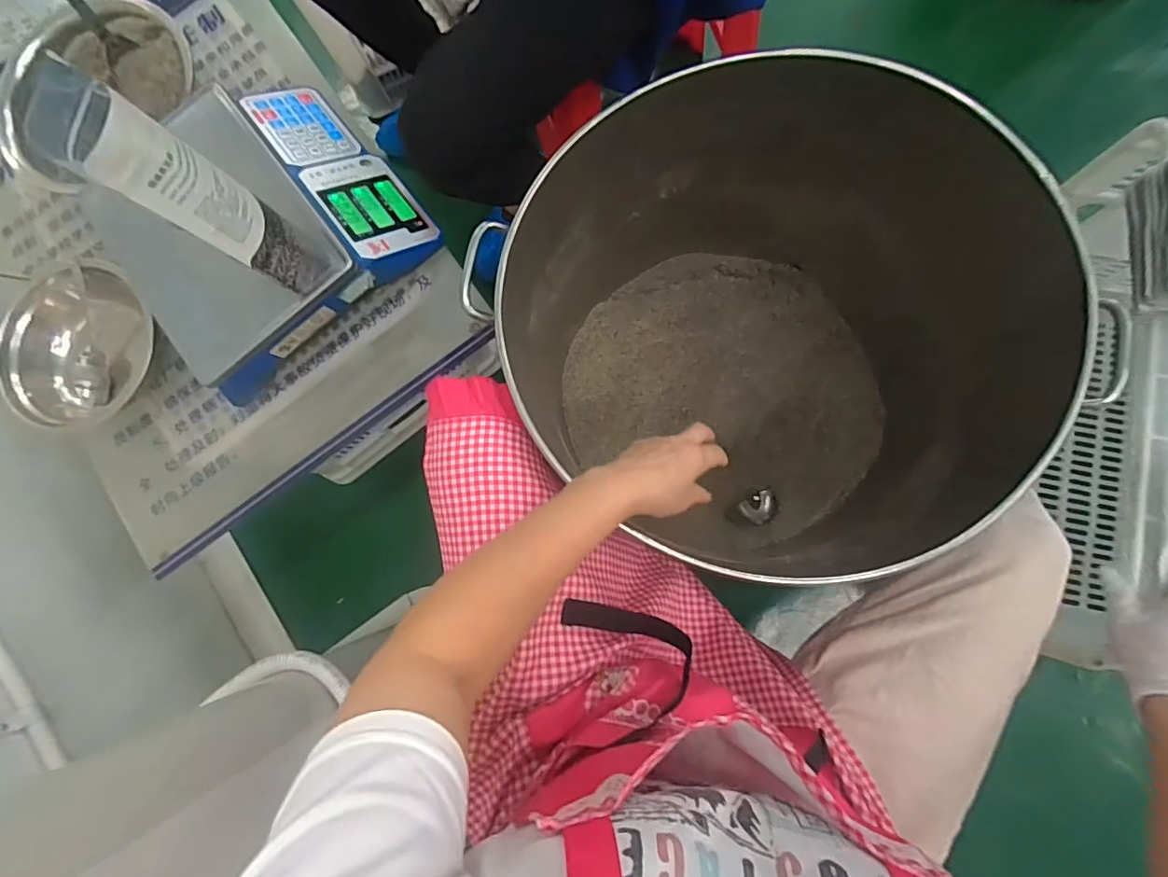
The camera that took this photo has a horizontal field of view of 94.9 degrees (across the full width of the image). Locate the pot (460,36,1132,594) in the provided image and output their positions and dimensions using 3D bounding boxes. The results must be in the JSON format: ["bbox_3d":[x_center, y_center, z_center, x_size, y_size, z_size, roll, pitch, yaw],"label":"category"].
[{"bbox_3d":[0.228,-0.119,0.710,0.509,0.450,0.509,-1,82,5],"label":"pot"}]

